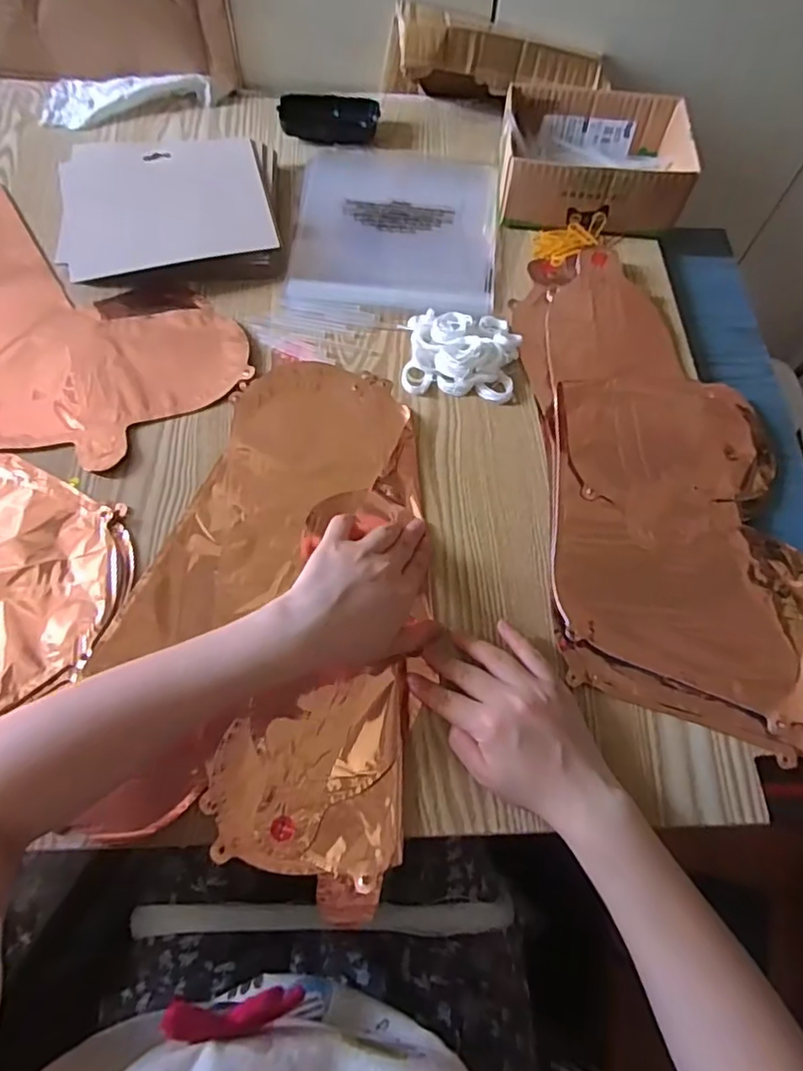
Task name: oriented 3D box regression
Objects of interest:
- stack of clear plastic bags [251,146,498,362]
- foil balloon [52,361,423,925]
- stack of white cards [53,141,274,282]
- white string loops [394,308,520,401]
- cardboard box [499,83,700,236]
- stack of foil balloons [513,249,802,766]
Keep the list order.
[{"bbox_3d":[-0.009,-0.298,0.607,0.208,0.021,0.299,10,66,2],"label":"stack of clear plastic bags"},{"bbox_3d":[-0.100,0.042,0.455,0.220,0.023,0.416,0,66,-2],"label":"foil balloon"},{"bbox_3d":[-0.226,-0.320,0.587,0.200,0.032,0.165,-7,67,-5],"label":"stack of white cards"},{"bbox_3d":[0.055,-0.168,0.536,0.101,0.027,0.086,5,66,0],"label":"white string loops"},{"bbox_3d":[0.194,-0.385,0.613,0.184,0.067,0.142,6,66,0],"label":"cardboard box"},{"bbox_3d":[0.224,-0.063,0.498,0.214,0.024,0.446,-1,66,-2],"label":"stack of foil balloons"}]

